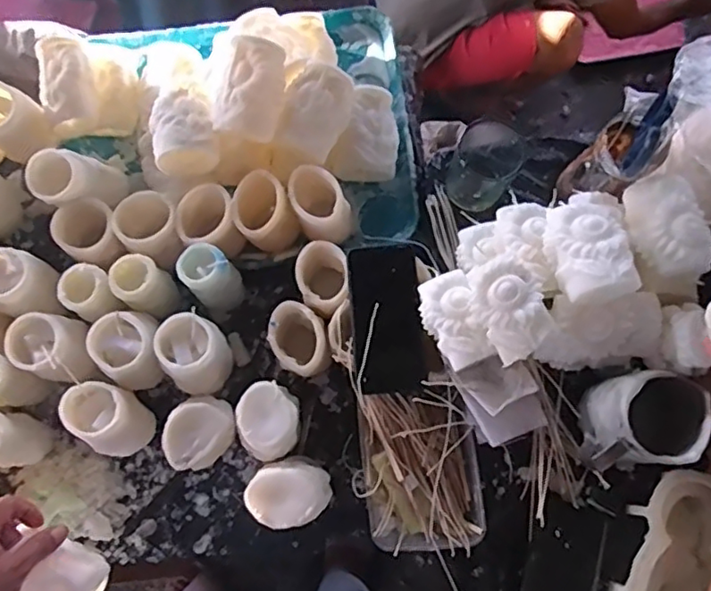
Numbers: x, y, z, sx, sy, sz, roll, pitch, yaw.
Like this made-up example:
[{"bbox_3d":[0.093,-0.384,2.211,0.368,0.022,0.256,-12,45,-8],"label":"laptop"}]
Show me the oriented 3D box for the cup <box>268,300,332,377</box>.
[{"bbox_3d":[-0.061,0.053,0.677,0.069,0.093,0.064,0,77,1],"label":"cup"}]

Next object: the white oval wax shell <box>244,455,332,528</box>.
[{"bbox_3d":[-0.067,0.202,0.620,0.078,0.090,0.060,-12,77,-2],"label":"white oval wax shell"}]

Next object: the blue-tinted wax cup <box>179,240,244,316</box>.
[{"bbox_3d":[-0.164,-0.017,0.684,0.050,0.102,0.054,0,77,1],"label":"blue-tinted wax cup"}]

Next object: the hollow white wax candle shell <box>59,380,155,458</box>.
[{"bbox_3d":[-0.258,0.136,0.641,0.078,0.102,0.073,0,77,1],"label":"hollow white wax candle shell"}]

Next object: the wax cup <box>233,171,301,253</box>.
[{"bbox_3d":[-0.109,-0.095,0.699,0.069,0.063,0.077,-25,77,-5],"label":"wax cup"}]

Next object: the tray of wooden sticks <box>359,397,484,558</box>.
[{"bbox_3d":[0.068,0.181,0.620,0.117,0.035,0.155,-4,77,0],"label":"tray of wooden sticks"}]

